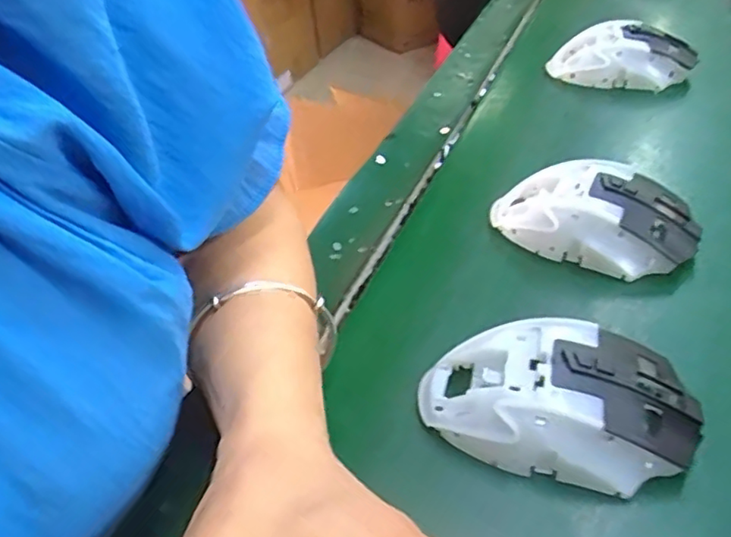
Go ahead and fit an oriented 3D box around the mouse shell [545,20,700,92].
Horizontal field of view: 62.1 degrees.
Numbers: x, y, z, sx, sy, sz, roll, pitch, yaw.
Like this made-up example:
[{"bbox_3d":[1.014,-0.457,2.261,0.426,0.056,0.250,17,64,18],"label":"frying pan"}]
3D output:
[{"bbox_3d":[0.219,-0.183,0.520,0.114,0.041,0.065,17,46,24],"label":"mouse shell"}]

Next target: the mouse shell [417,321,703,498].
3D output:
[{"bbox_3d":[0.083,0.057,0.264,0.118,0.037,0.067,1,42,9],"label":"mouse shell"}]

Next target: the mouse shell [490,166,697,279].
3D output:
[{"bbox_3d":[0.134,-0.033,0.359,0.116,0.035,0.066,23,49,29],"label":"mouse shell"}]

